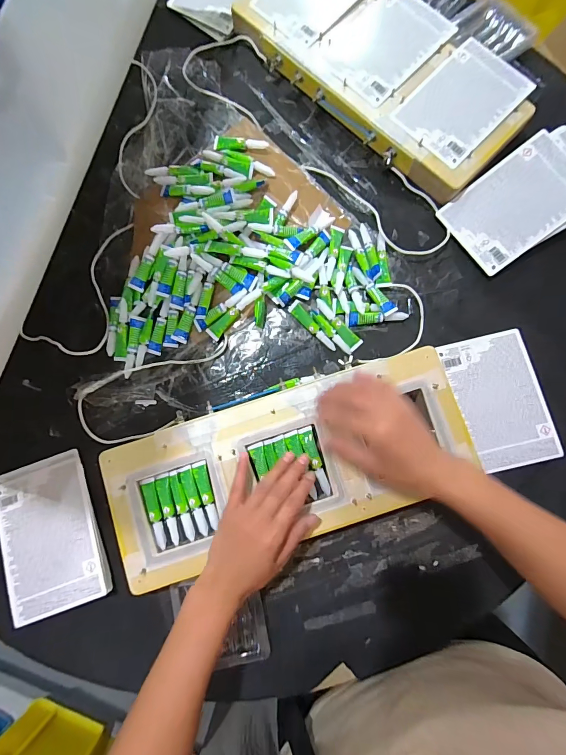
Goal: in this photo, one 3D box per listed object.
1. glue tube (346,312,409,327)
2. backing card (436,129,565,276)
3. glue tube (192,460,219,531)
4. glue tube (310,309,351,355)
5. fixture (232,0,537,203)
[{"bbox_3d":[0.124,-0.081,0.472,0.081,0.014,0.017,-6,82,0],"label":"glue tube"},{"bbox_3d":[0.310,-0.230,0.473,0.168,0.008,0.114,-37,83,9],"label":"backing card"},{"bbox_3d":[-0.090,0.137,0.421,0.017,0.006,0.075,-18,82,-1],"label":"glue tube"},{"bbox_3d":[0.063,-0.059,0.471,0.014,0.012,0.073,-42,83,-5],"label":"glue tube"},{"bbox_3d":[0.141,-0.449,0.512,0.204,0.043,0.414,-44,84,-5],"label":"fixture"}]

